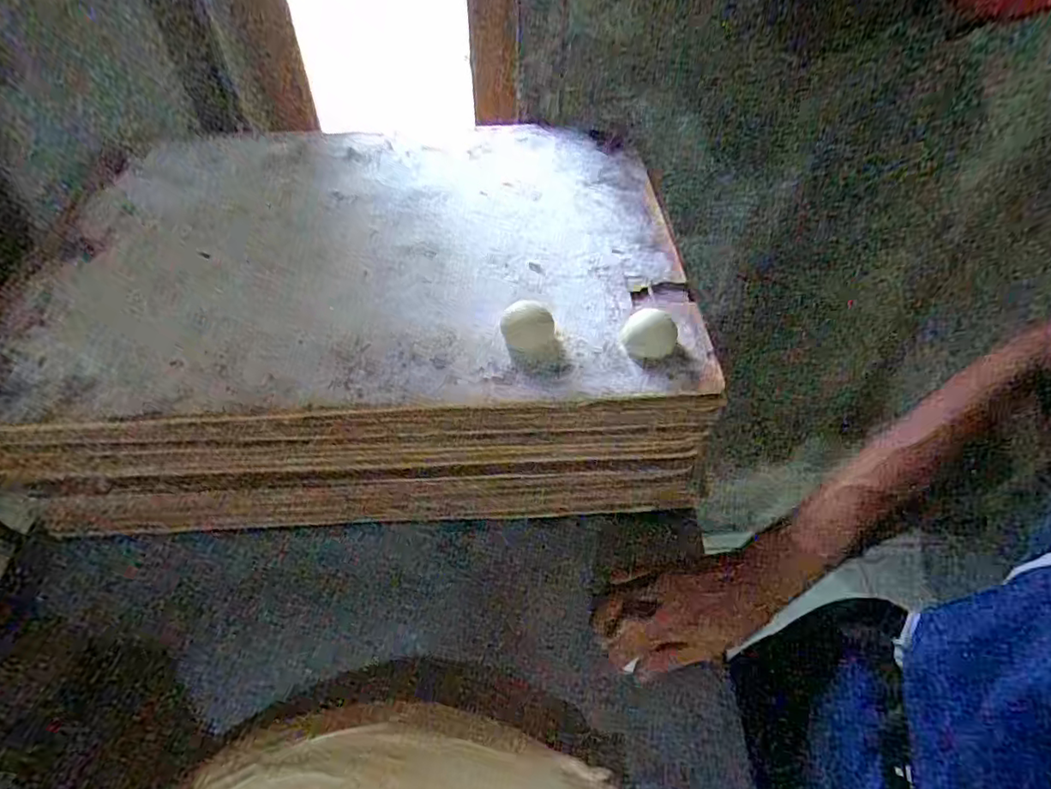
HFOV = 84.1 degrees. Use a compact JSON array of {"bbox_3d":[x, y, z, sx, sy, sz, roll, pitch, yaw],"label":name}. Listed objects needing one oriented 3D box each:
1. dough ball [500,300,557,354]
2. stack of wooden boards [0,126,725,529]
[{"bbox_3d":[0.003,-0.056,0.481,0.044,0.024,0.042,0,50,0],"label":"dough ball"},{"bbox_3d":[-0.146,-0.098,0.619,0.579,0.159,0.446,-2,50,-2],"label":"stack of wooden boards"}]

